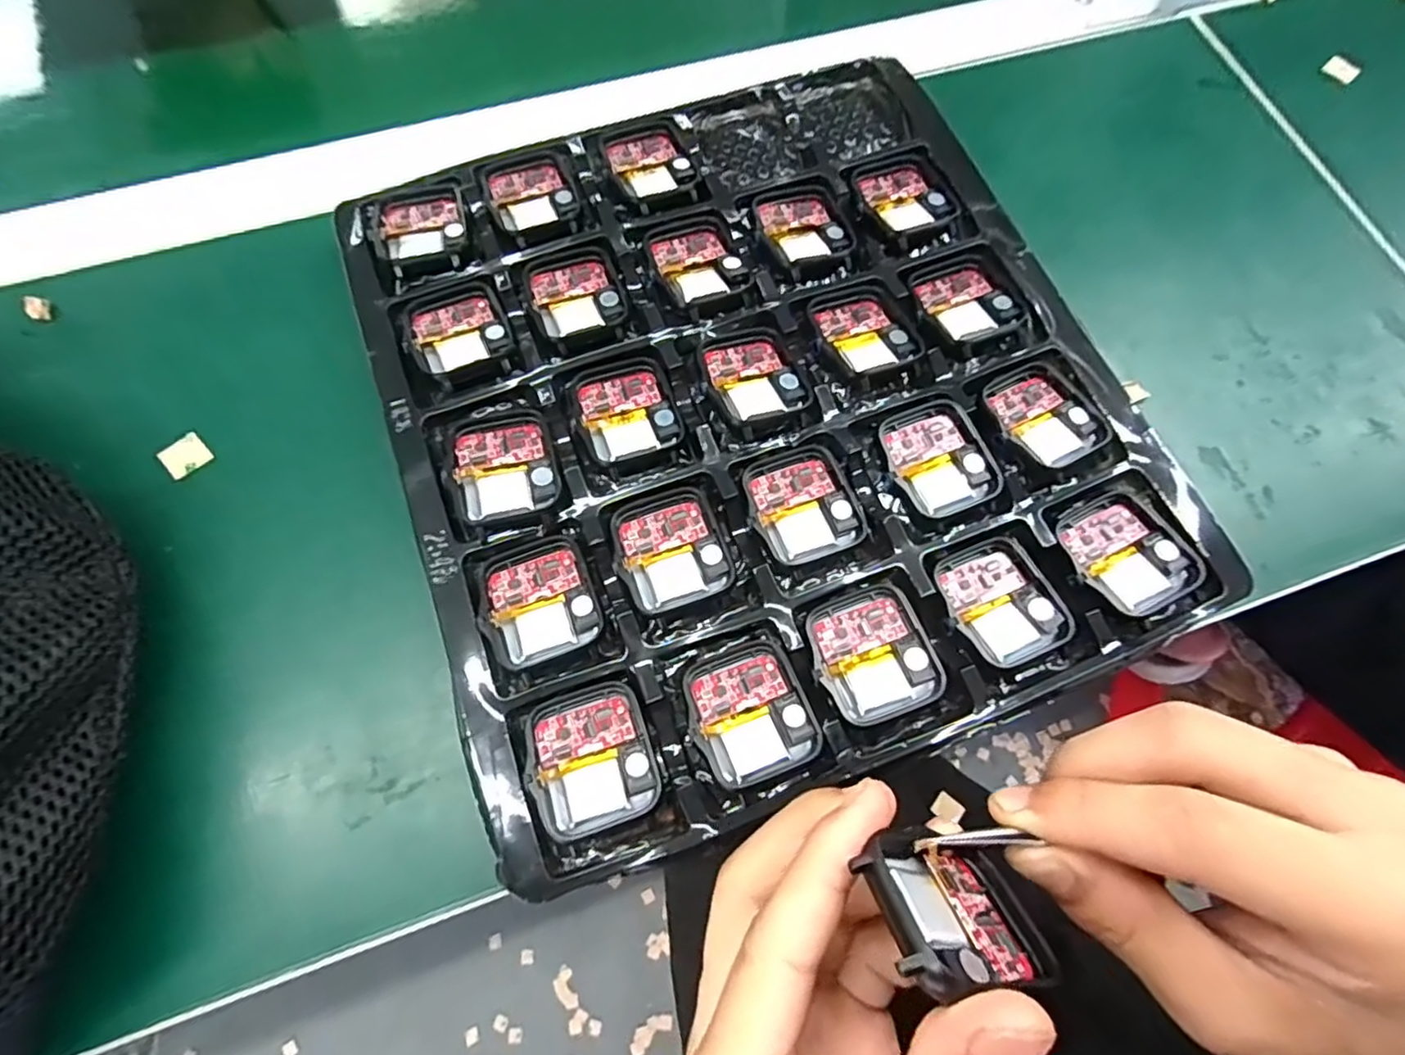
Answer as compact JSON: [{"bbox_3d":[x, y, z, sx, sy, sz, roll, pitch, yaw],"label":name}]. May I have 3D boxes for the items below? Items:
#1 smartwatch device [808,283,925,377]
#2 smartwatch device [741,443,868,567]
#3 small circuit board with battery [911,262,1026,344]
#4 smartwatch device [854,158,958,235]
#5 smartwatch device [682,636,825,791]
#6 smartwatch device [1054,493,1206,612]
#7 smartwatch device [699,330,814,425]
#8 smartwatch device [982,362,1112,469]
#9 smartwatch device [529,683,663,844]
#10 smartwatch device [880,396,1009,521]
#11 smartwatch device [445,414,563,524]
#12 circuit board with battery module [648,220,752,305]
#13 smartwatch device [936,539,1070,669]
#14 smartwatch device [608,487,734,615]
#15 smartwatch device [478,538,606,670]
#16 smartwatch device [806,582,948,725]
[{"bbox_3d":[0.063,-0.079,0.252,0.036,0.007,0.040,-19,72,-8],"label":"smartwatch device"},{"bbox_3d":[0.036,-0.009,0.231,0.036,0.005,0.040,-20,72,-8],"label":"smartwatch device"},{"bbox_3d":[0.107,-0.092,0.260,0.033,0.010,0.038,-20,72,-8],"label":"small circuit board with battery"},{"bbox_3d":[0.087,-0.143,0.275,0.037,0.005,0.038,-20,72,-8],"label":"smartwatch device"},{"bbox_3d":[0.015,0.060,0.209,0.037,0.008,0.041,-21,72,-9],"label":"smartwatch device"},{"bbox_3d":[0.151,0.009,0.226,0.035,0.006,0.042,-28,74,-11],"label":"smartwatch device"},{"bbox_3d":[0.019,-0.058,0.246,0.036,0.010,0.039,-19,72,-8],"label":"smartwatch device"},{"bbox_3d":[0.128,-0.043,0.244,0.037,0.007,0.042,-20,70,-10],"label":"smartwatch device"},{"bbox_3d":[-0.034,0.072,0.201,0.037,0.008,0.041,-19,72,-8],"label":"smartwatch device"},{"bbox_3d":[0.087,-0.025,0.238,0.035,0.009,0.041,-20,72,-8],"label":"smartwatch device"},{"bbox_3d":[-0.071,-0.022,0.232,0.036,0.005,0.039,-14,72,-6],"label":"smartwatch device"},{"bbox_3d":[-0.002,-0.109,0.262,0.036,0.004,0.041,-22,73,-9],"label":"circuit board with battery module"},{"bbox_3d":[0.104,0.025,0.222,0.037,0.007,0.041,-20,72,-8],"label":"smartwatch device"},{"bbox_3d":[-0.012,0.008,0.226,0.037,0.007,0.041,-20,72,-8],"label":"smartwatch device"},{"bbox_3d":[-0.056,0.024,0.219,0.038,0.006,0.042,-20,72,-8],"label":"smartwatch device"},{"bbox_3d":[0.057,0.041,0.212,0.036,0.005,0.041,-17,72,-7],"label":"smartwatch device"}]

